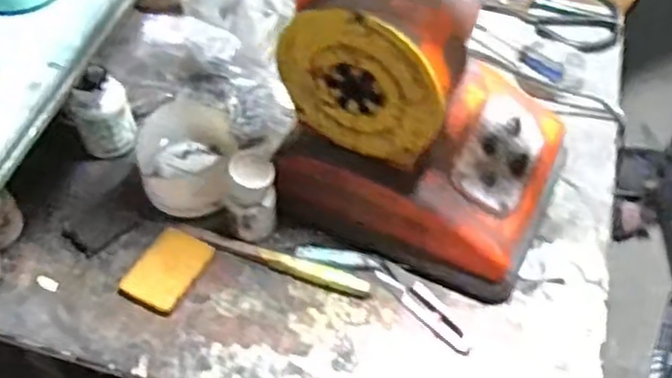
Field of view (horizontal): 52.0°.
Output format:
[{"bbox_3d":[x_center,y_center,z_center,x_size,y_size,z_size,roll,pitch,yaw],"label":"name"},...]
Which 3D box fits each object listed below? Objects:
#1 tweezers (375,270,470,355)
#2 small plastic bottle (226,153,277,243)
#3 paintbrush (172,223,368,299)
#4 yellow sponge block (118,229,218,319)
[{"bbox_3d":[0.076,0.101,0.583,0.025,0.004,0.097,-35,62,-23],"label":"tweezers"},{"bbox_3d":[-0.070,0.007,0.591,0.035,0.076,0.040,9,55,5],"label":"small plastic bottle"},{"bbox_3d":[-0.057,0.061,0.600,0.176,0.009,0.019,15,55,9],"label":"paintbrush"},{"bbox_3d":[-0.144,0.070,0.590,0.052,0.008,0.072,26,58,16],"label":"yellow sponge block"}]

